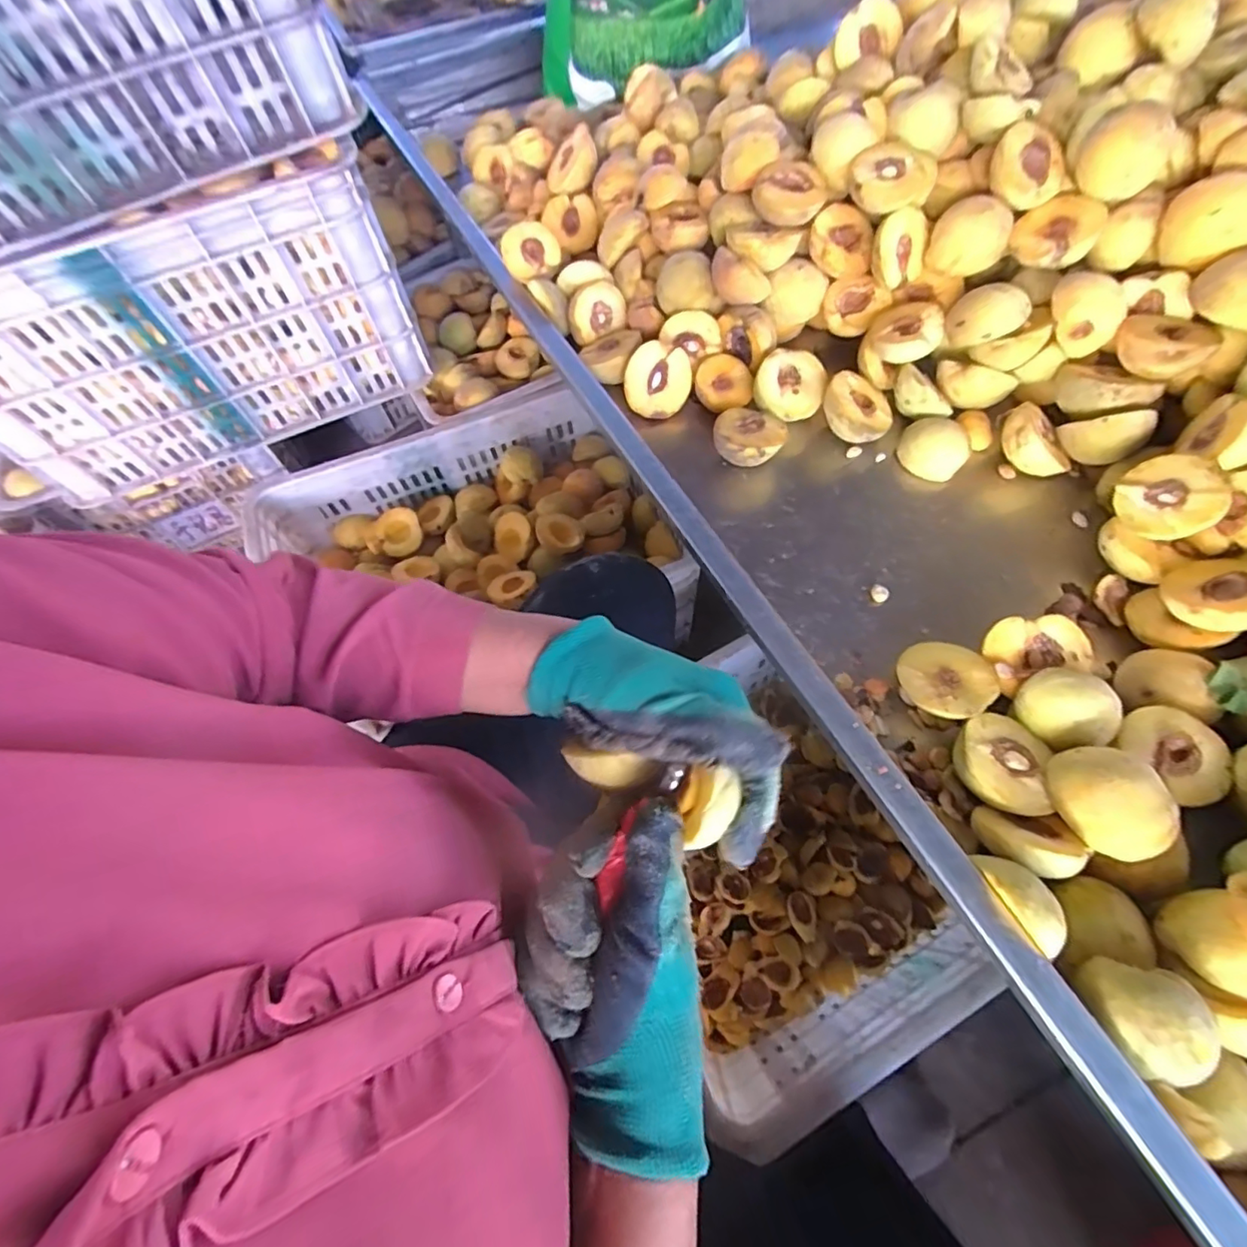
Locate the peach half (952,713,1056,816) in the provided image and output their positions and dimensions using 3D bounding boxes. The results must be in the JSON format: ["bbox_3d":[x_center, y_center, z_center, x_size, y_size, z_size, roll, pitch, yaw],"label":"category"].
[{"bbox_3d":[0.253,0.095,0.378,0.058,0.026,0.066,17,65,12],"label":"peach half"}]

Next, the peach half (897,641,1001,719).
[{"bbox_3d":[0.238,0.044,0.419,0.060,0.036,0.062,-2,62,3],"label":"peach half"}]

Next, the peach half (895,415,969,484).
[{"bbox_3d":[0.294,-0.167,0.527,0.058,0.031,0.048,37,71,20],"label":"peach half"}]

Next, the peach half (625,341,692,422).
[{"bbox_3d":[0.035,-0.252,0.582,0.066,0.070,0.034,2,22,-2],"label":"peach half"}]

